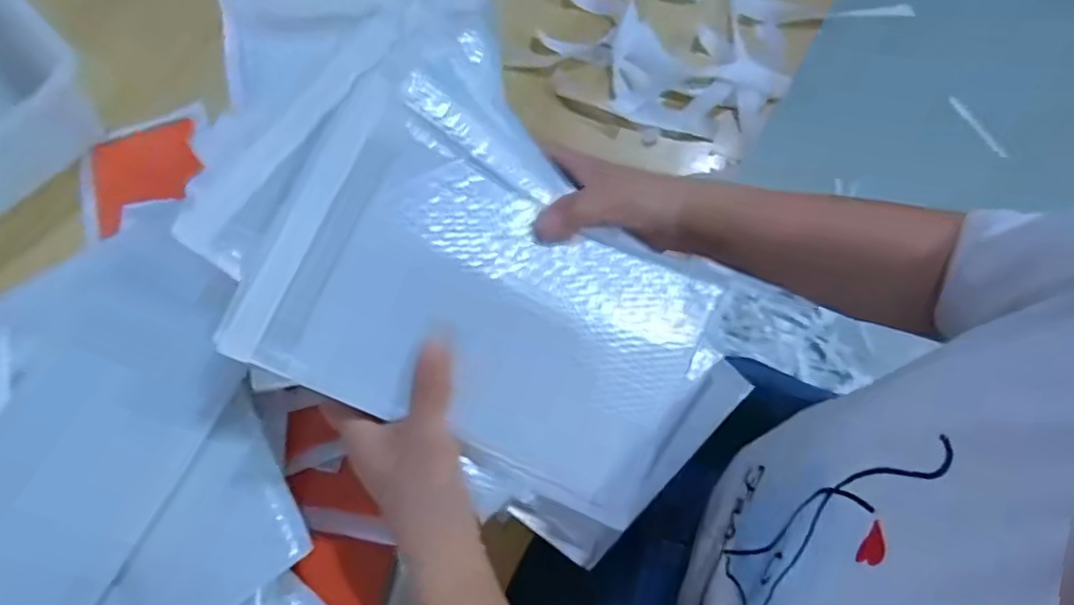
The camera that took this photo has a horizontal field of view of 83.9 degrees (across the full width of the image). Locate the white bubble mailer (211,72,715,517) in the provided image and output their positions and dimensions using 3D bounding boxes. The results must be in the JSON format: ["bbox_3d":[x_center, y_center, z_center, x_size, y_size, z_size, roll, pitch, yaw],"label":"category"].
[{"bbox_3d":[-0.023,0.002,0.370,0.268,0.019,0.185,30,85,-6],"label":"white bubble mailer"}]

